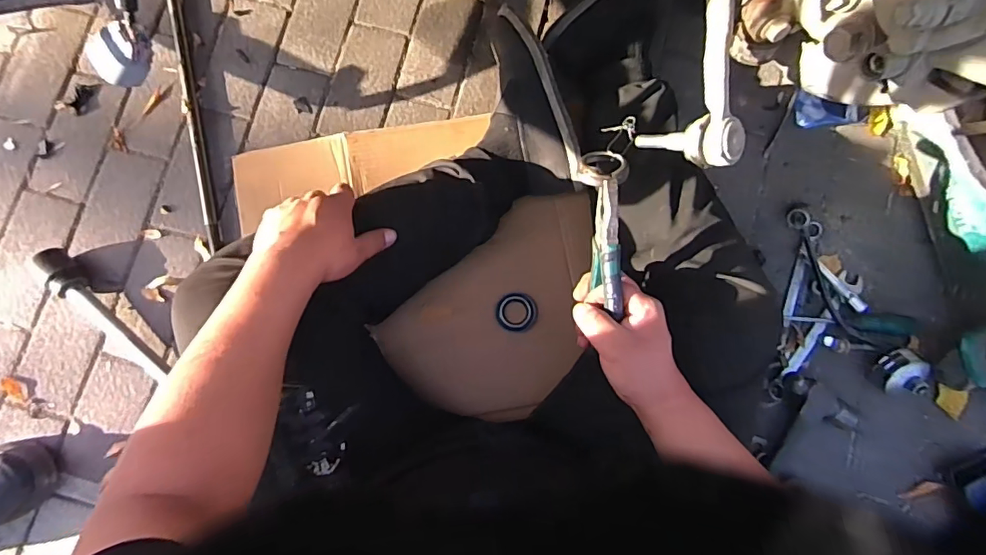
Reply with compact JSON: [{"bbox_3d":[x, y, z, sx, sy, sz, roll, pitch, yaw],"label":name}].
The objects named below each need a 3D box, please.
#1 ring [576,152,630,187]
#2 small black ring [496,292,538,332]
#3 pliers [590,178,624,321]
[{"bbox_3d":[0.112,-0.110,0.514,0.049,0.013,0.049,0,54,1],"label":"ring"},{"bbox_3d":[0.036,0.051,0.743,0.061,0.014,0.055,-1,82,-2],"label":"small black ring"},{"bbox_3d":[0.114,-0.031,0.513,0.020,0.040,0.130,-3,98,-2],"label":"pliers"}]

